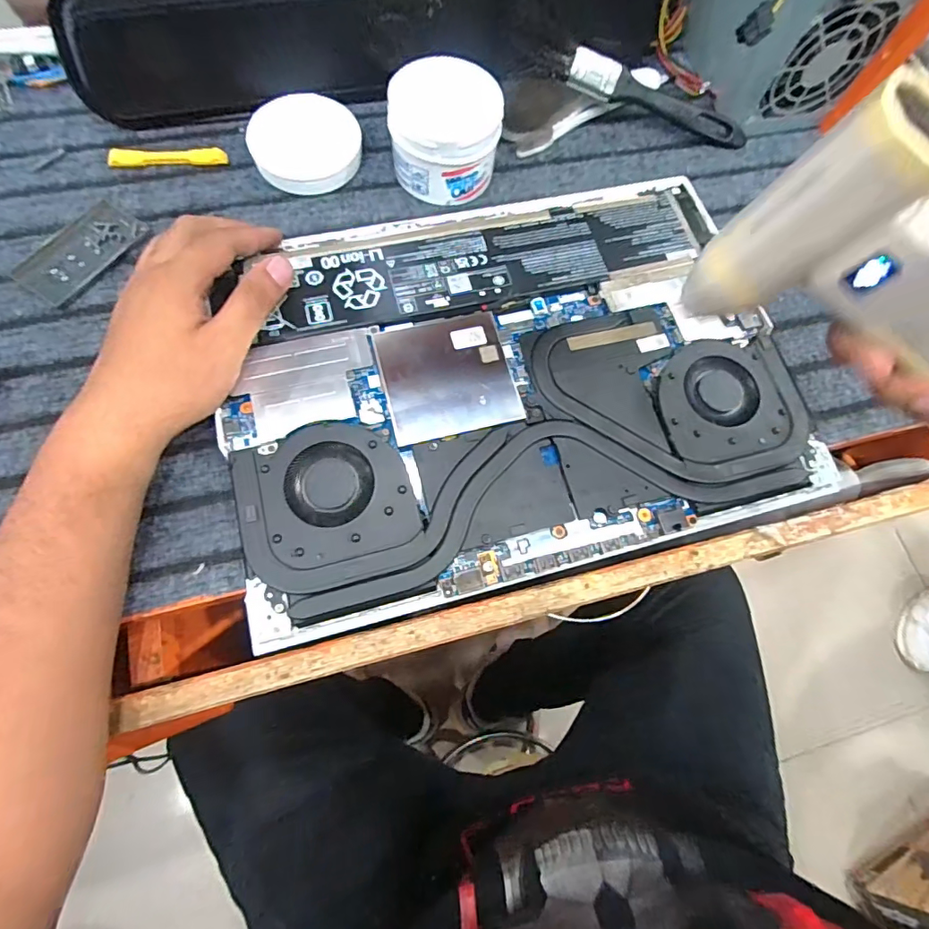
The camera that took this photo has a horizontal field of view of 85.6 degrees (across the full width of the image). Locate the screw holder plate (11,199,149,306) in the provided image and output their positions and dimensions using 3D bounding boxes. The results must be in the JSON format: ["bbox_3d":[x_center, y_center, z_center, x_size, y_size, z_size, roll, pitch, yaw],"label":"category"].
[{"bbox_3d":[-0.255,-0.142,0.334,0.040,0.005,0.079,32,72,6],"label":"screw holder plate"}]

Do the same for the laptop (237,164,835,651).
[{"bbox_3d":[0.030,-0.061,0.314,0.340,0.021,0.253,-14,73,-6],"label":"laptop"}]

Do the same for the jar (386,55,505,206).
[{"bbox_3d":[-0.013,-0.233,0.349,0.077,0.052,0.067,3,72,-4],"label":"jar"}]

